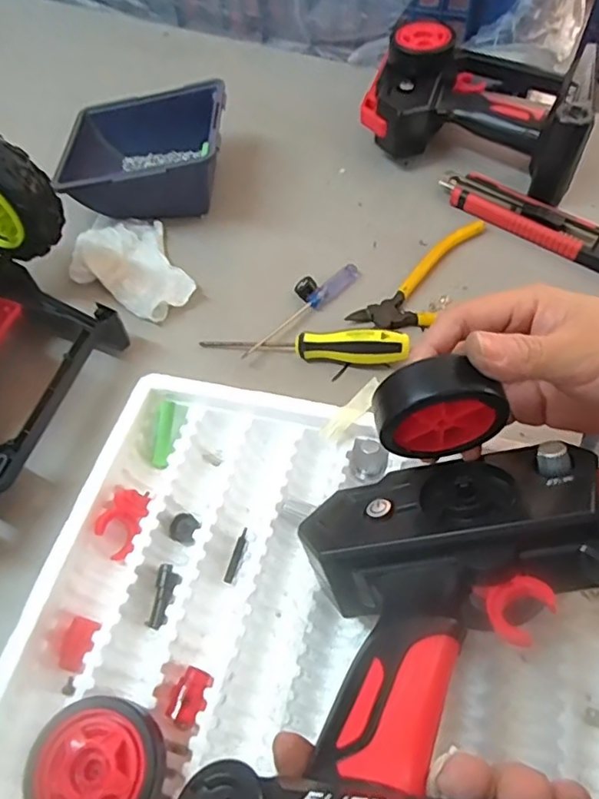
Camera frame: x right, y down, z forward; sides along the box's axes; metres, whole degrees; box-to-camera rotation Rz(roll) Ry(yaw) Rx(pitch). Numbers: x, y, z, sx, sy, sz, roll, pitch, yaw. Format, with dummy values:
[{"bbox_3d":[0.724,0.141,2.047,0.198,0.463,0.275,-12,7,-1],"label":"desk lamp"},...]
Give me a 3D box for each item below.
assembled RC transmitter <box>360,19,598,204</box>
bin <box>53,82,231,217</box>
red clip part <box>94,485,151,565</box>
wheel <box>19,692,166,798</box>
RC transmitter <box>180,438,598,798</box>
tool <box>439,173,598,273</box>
[{"bbox_3d":[0.162,-0.270,0.512,0.189,0.081,0.141,20,62,15],"label":"assembled RC transmitter"},{"bbox_3d":[-0.138,-0.215,0.502,0.145,0.063,0.121,-4,58,1],"label":"bin"},{"bbox_3d":[-0.103,0.073,0.339,0.025,0.021,0.042,8,59,8],"label":"red clip part"},{"bbox_3d":[-0.091,0.164,0.255,0.054,0.023,0.058,-1,58,2],"label":"wheel"},{"bbox_3d":[0.055,0.080,0.222,0.133,0.089,0.194,12,60,10],"label":"RC transmitter"},{"bbox_3d":[0.192,-0.148,0.472,0.158,0.021,0.034,31,65,20],"label":"tool"}]

